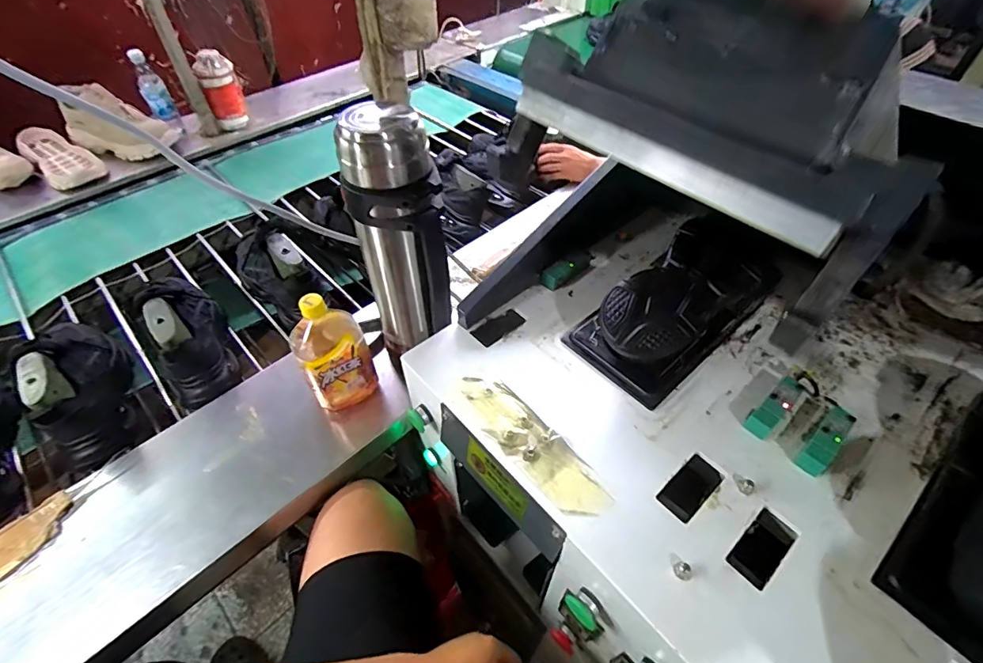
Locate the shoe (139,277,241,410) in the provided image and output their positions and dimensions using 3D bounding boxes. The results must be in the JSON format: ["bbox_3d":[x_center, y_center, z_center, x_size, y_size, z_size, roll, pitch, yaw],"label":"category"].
[{"bbox_3d":[-0.512,0.000,0.781,0.095,0.137,0.223,-25,55,-18],"label":"shoe"}]

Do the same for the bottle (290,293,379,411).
[{"bbox_3d":[-0.226,0.031,0.660,0.092,0.193,0.067,-32,58,-22],"label":"bottle"}]

